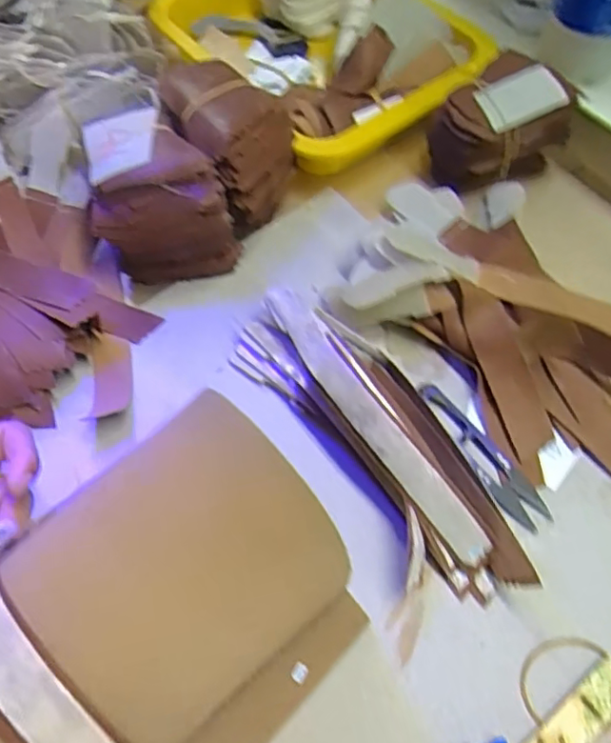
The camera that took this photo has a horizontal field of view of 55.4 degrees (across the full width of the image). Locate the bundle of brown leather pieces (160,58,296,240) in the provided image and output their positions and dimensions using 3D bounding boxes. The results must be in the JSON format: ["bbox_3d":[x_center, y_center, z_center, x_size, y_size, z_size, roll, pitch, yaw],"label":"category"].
[{"bbox_3d":[-0.052,-0.159,0.413,0.066,0.079,0.105,-32,66,-14],"label":"bundle of brown leather pieces"}]

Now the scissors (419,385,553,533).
[{"bbox_3d":[0.103,0.047,0.339,0.022,0.009,0.098,-32,66,-14],"label":"scissors"}]

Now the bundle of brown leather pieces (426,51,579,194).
[{"bbox_3d":[0.133,-0.179,0.423,0.094,0.067,0.066,-18,63,-7],"label":"bundle of brown leather pieces"}]

